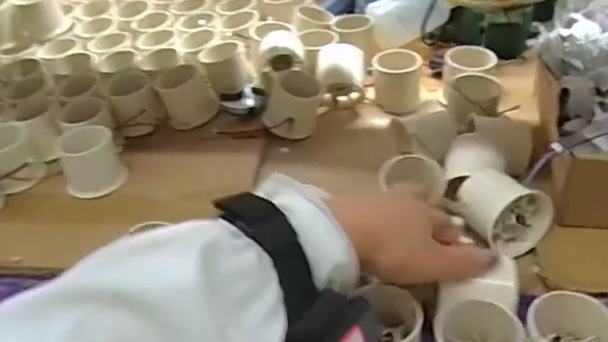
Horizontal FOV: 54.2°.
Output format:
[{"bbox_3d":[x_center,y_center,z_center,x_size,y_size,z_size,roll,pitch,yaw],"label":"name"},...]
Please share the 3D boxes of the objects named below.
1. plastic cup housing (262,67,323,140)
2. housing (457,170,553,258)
[{"bbox_3d":[-0.012,-0.072,0.613,0.056,0.059,0.060,-2,40,6],"label":"plastic cup housing"},{"bbox_3d":[0.154,0.031,0.470,0.058,0.042,0.070,-27,44,-22],"label":"housing"}]

